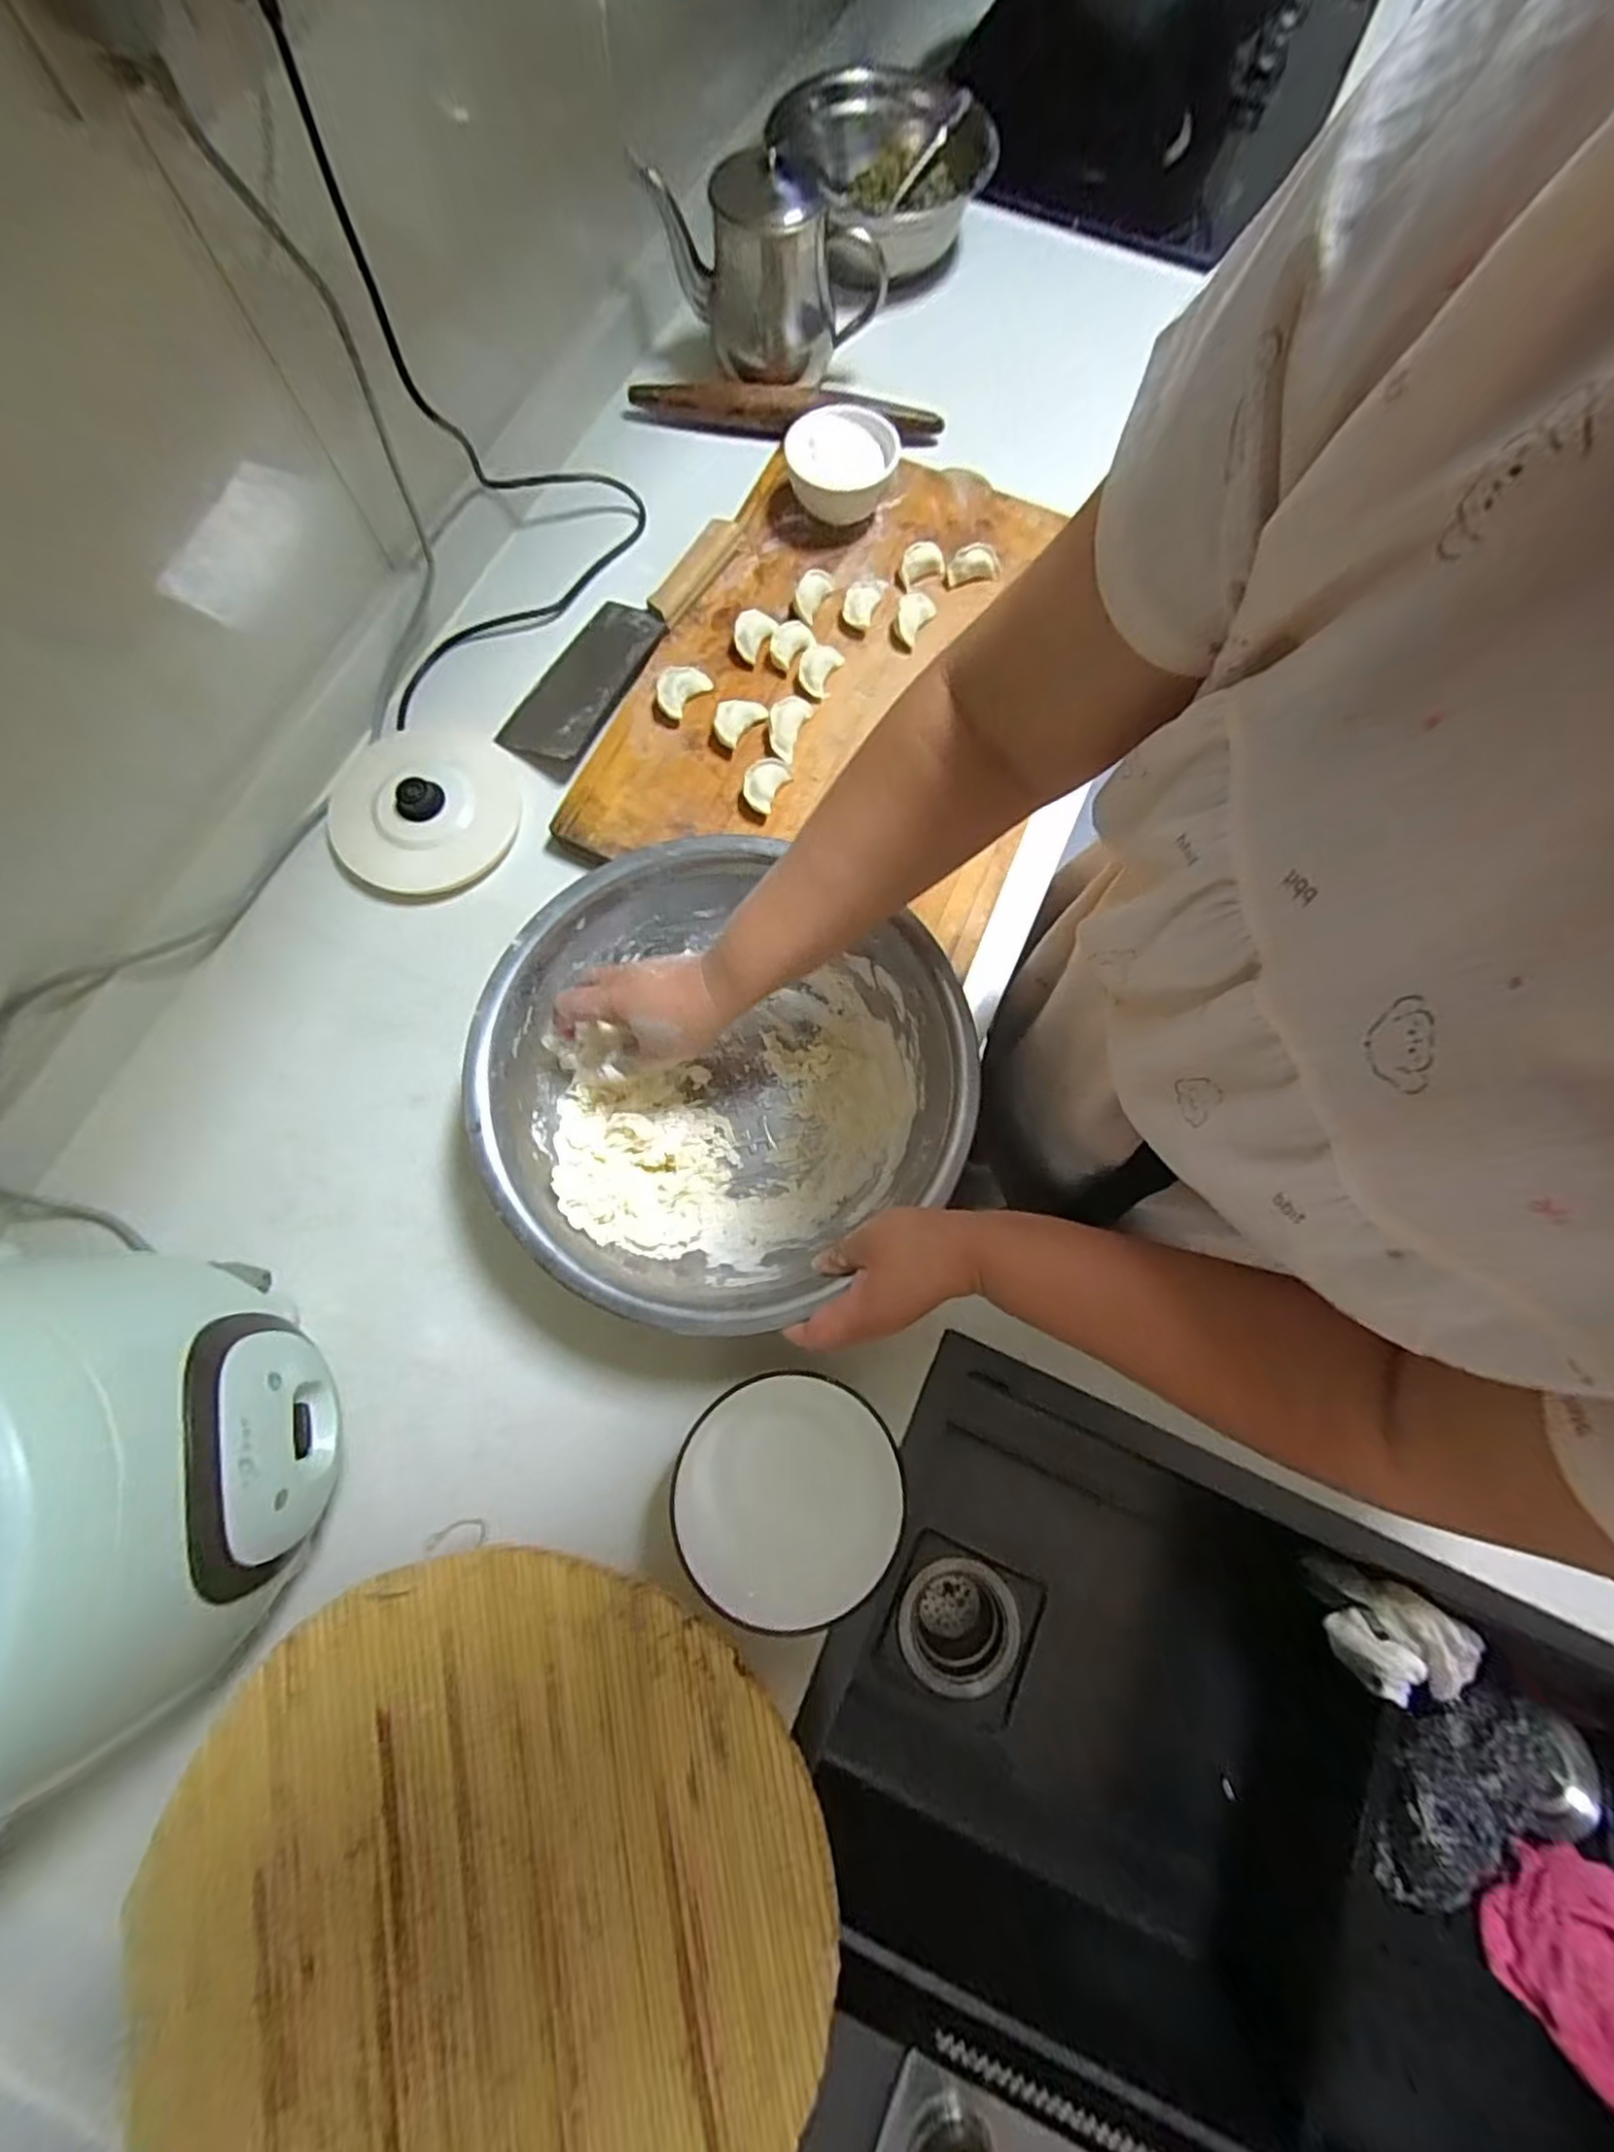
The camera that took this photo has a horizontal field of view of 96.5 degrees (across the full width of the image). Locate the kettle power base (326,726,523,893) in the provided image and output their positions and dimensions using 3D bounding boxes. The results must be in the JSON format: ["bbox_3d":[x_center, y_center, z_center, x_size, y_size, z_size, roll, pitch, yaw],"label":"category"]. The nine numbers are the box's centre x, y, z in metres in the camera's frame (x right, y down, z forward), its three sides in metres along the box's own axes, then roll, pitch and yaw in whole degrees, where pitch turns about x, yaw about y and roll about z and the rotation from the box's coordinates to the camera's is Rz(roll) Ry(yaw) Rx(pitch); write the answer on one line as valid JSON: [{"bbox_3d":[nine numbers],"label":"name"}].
[{"bbox_3d":[-0.315,-0.222,0.588,0.151,0.033,0.155,0,76,-1],"label":"kettle power base"}]

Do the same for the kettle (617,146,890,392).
[{"bbox_3d":[-0.024,-0.733,0.672,0.216,0.140,0.133,-11,76,-4],"label":"kettle"}]

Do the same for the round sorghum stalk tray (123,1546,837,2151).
[{"bbox_3d":[-0.162,0.427,0.358,0.331,0.019,0.327,0,76,-1],"label":"round sorghum stalk tray"}]

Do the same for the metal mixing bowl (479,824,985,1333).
[{"bbox_3d":[-0.060,0.009,0.506,0.311,0.092,0.299,0,76,-1],"label":"metal mixing bowl"}]

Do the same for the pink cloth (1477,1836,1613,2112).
[{"bbox_3d":[0.541,0.613,0.497,0.107,0.026,0.112,-40,61,-8],"label":"pink cloth"}]

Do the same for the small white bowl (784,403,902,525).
[{"bbox_3d":[0.030,-0.528,0.633,0.093,0.062,0.102,0,76,-1],"label":"small white bowl"}]

